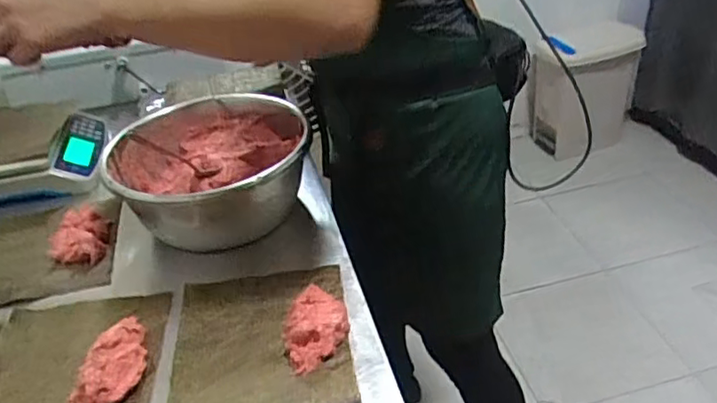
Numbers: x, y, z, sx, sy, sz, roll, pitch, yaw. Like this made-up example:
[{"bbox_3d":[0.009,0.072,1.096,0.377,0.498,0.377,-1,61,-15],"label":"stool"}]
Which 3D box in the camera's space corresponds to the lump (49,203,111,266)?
[{"bbox_3d":[-0.377,0.039,0.837,0.073,0.032,0.115,-13,36,-9],"label":"lump"}]

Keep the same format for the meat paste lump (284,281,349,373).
[{"bbox_3d":[-0.044,0.132,0.653,0.065,0.035,0.087,-11,36,-7],"label":"meat paste lump"}]

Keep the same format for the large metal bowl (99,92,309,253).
[{"bbox_3d":[-0.198,-0.038,0.847,0.258,0.122,0.262,-4,36,3],"label":"large metal bowl"}]

